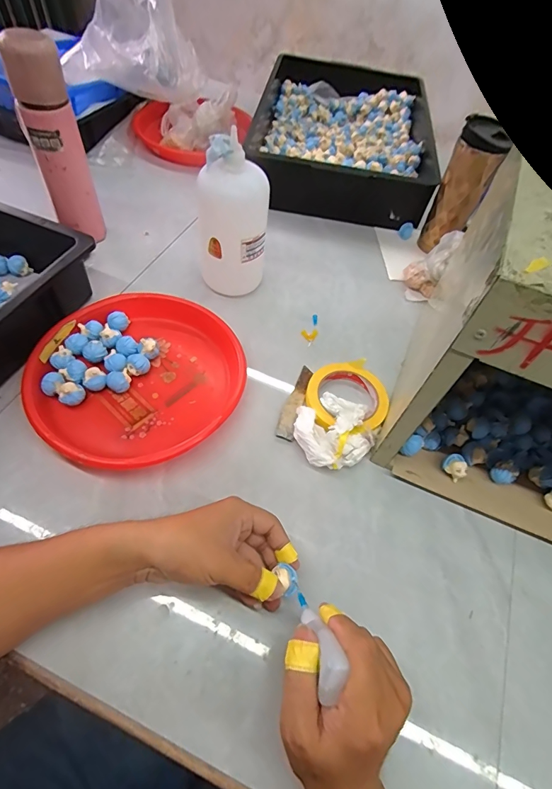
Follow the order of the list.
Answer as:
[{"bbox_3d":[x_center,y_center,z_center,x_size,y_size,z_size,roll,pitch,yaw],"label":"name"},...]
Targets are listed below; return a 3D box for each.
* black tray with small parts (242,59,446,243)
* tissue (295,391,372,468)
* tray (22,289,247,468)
[{"bbox_3d":[0.144,-0.542,0.847,0.352,0.096,0.493,9,57,1],"label":"black tray with small parts"},{"bbox_3d":[0.070,0.043,0.483,0.093,0.042,0.089,-11,59,-12],"label":"tissue"},{"bbox_3d":[-0.170,-0.025,0.505,0.244,0.036,0.248,2,57,-3],"label":"tray"}]

